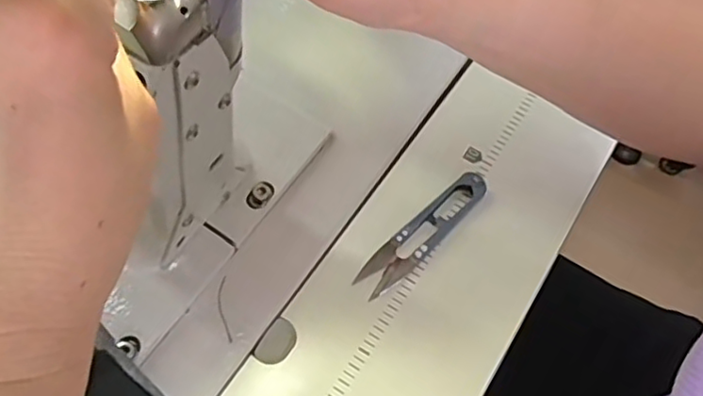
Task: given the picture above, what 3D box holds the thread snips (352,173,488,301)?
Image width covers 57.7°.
[{"bbox_3d":[0.043,0.019,0.377,0.022,0.010,0.100,39,63,18],"label":"thread snips"}]

